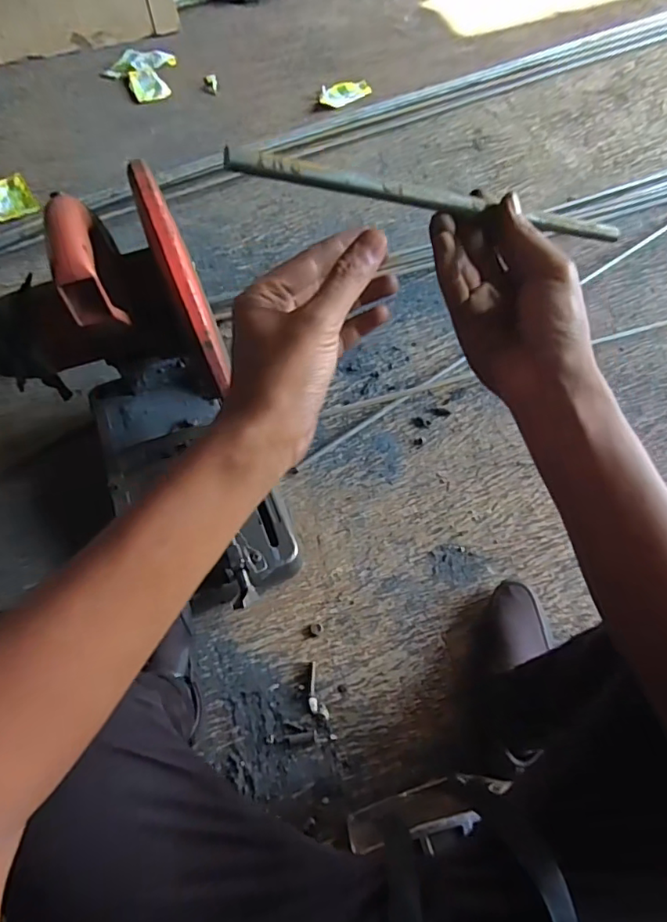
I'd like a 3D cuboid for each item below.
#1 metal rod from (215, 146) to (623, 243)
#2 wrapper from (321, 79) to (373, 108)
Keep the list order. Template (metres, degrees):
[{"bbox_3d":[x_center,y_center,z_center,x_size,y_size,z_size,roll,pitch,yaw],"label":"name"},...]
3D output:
[{"bbox_3d":[0.076,-0.156,0.322,0.288,0.011,0.009,-5,61,-27],"label":"metal rod"},{"bbox_3d":[0.033,-1.054,1.508,0.146,0.015,0.095,-32,65,-12],"label":"wrapper"}]

